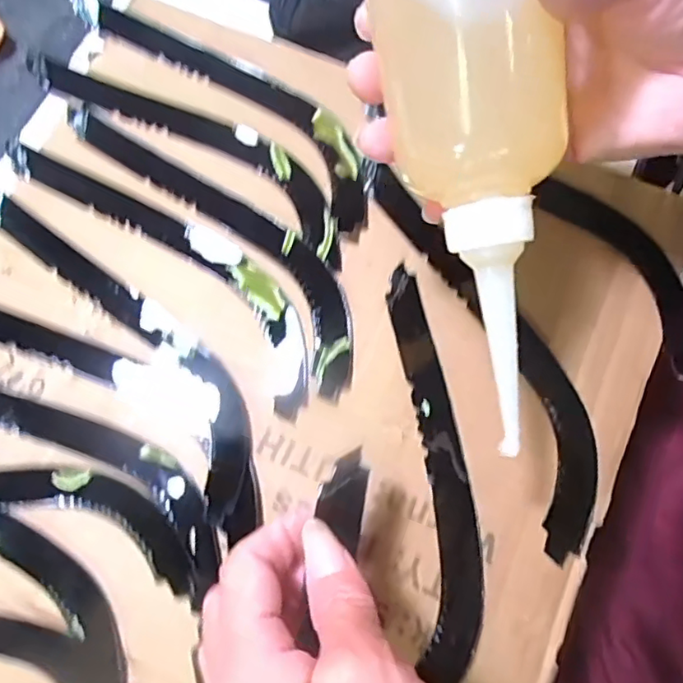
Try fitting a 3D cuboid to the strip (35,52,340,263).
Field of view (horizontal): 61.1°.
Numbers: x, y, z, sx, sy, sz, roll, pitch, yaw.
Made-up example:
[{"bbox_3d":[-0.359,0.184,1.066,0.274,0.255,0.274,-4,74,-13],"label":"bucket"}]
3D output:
[{"bbox_3d":[-0.081,-0.112,0.314,0.211,0.004,0.040,33,77,11],"label":"strip"}]

